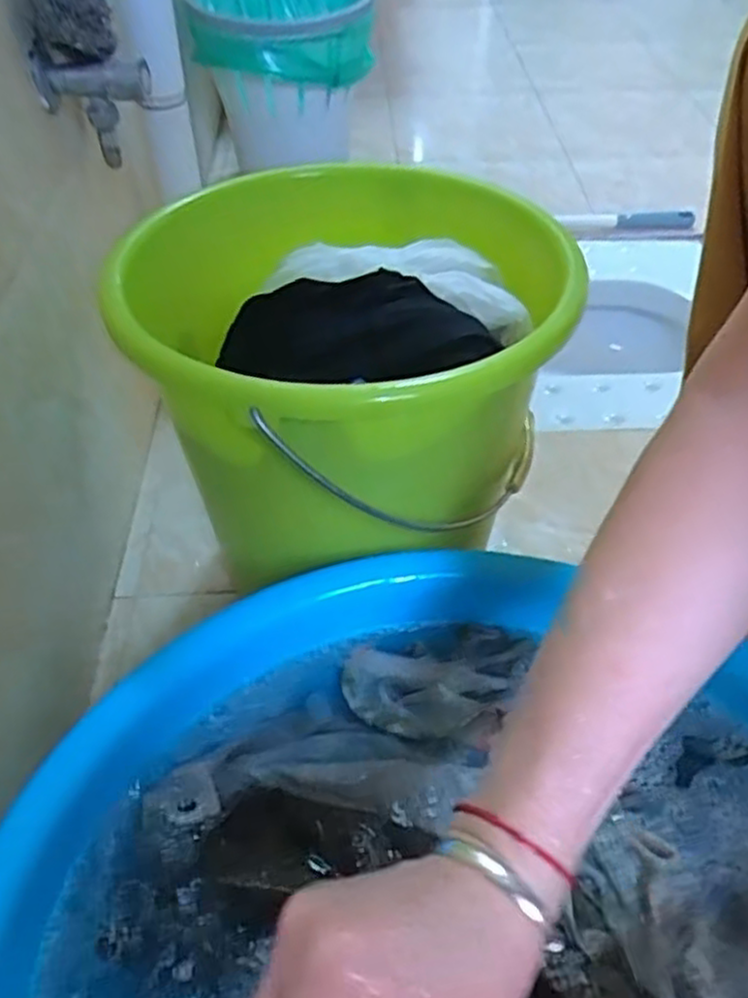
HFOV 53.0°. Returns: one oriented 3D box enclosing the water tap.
[{"bbox_3d":[-0.216,-0.305,0.585,0.083,0.084,0.046,-18,48,-15],"label":"water tap"}]

